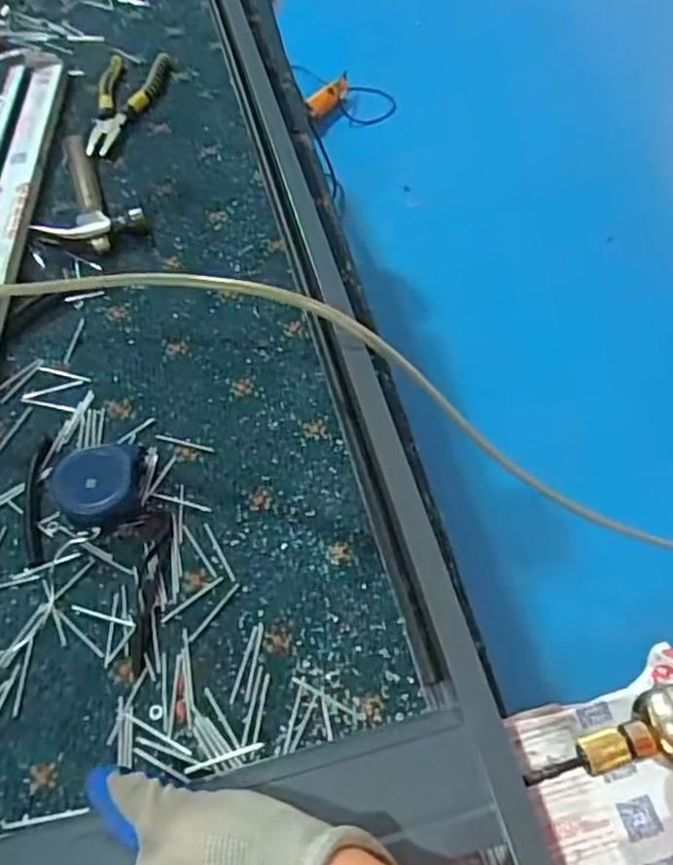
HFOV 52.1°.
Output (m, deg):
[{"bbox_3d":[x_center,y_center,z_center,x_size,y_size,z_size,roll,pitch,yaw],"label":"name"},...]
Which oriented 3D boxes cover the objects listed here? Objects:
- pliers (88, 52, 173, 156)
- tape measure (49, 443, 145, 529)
[{"bbox_3d":[-0.243,-0.389,0.805,0.076,0.028,0.174,2,57,4],"label":"pliers"},{"bbox_3d":[-0.183,0.041,0.534,0.071,0.038,0.067,-1,57,2],"label":"tape measure"}]

